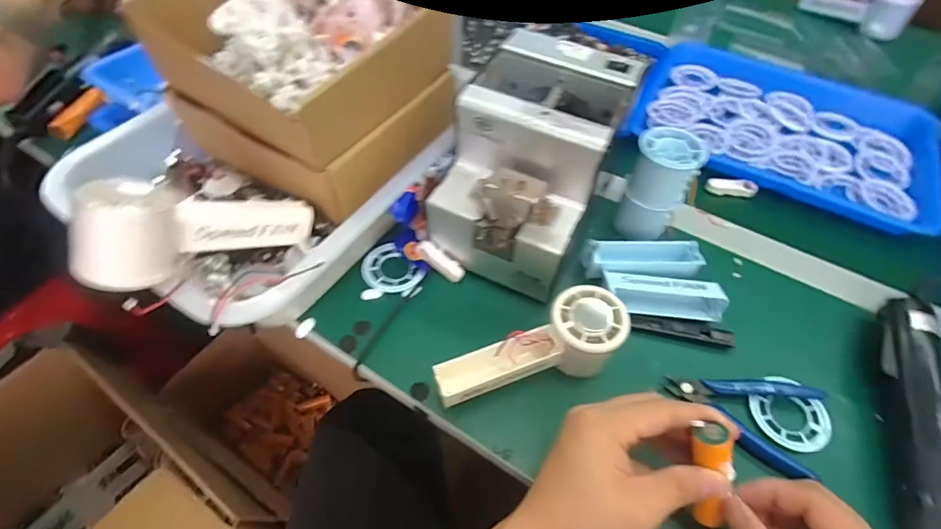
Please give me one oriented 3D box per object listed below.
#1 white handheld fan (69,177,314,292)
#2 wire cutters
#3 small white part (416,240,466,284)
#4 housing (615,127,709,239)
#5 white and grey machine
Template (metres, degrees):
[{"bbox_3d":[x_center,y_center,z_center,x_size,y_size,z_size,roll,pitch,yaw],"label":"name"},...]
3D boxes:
[{"bbox_3d":[-0.197,-0.028,0.341,0.155,0.061,0.054,-11,50,-42],"label":"white handheld fan"},{"bbox_3d":[0.222,0.126,0.359,0.118,0.018,0.075,3,54,0],"label":"wire cutters"},{"bbox_3d":[-0.028,-0.003,0.437,0.051,0.011,0.015,39,59,1],"label":"small white part"},{"bbox_3d":[0.178,-0.079,0.445,0.053,0.092,0.051,2,54,0],"label":"housing"},{"bbox_3d":[0.052,-0.087,0.415,0.121,0.138,0.155,23,56,14],"label":"white and grey machine"}]

